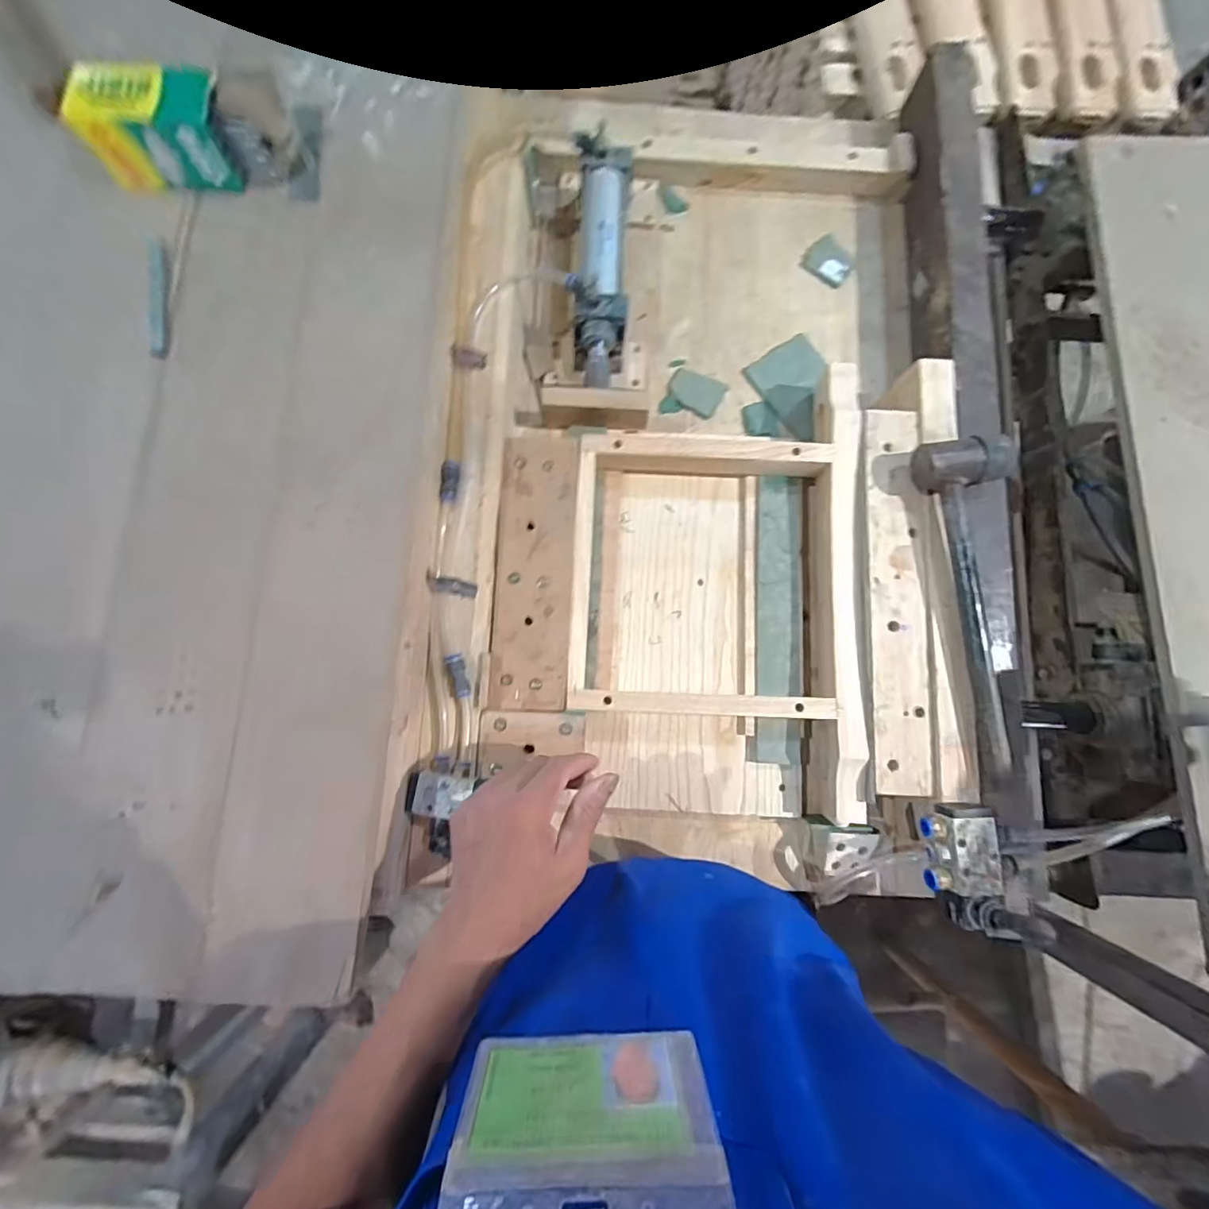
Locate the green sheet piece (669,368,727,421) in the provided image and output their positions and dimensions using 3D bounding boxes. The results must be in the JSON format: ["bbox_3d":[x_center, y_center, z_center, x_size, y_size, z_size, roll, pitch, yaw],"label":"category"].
[{"bbox_3d":[0.113,-0.262,0.642,0.064,0.004,0.050,25,82,3],"label":"green sheet piece"}]

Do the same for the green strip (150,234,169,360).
[{"bbox_3d":[-0.409,-0.285,0.479,0.014,0.006,0.121,-7,82,-2],"label":"green strip"}]

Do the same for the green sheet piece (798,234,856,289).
[{"bbox_3d":[0.293,-0.446,0.674,0.061,0.009,0.058,38,83,5],"label":"green sheet piece"}]

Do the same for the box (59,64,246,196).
[{"bbox_3d":[-0.397,-0.425,0.464,0.123,0.056,0.066,-3,82,-1],"label":"box"}]

